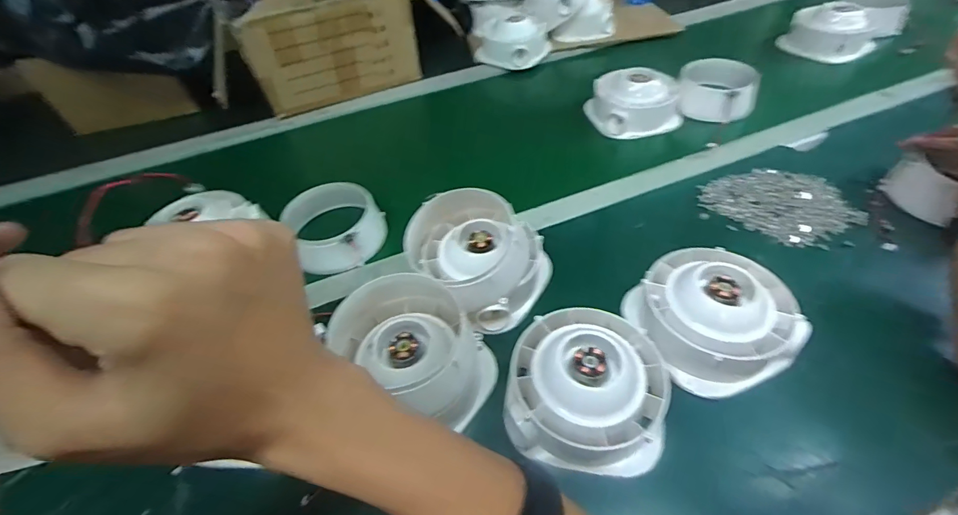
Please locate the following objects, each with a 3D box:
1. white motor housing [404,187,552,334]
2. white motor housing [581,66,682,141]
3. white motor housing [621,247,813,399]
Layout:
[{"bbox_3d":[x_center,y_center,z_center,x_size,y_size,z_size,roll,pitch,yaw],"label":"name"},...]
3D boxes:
[{"bbox_3d":[-0.002,-0.007,0.460,0.128,0.098,0.145,-37,56,-24],"label":"white motor housing"},{"bbox_3d":[0.262,-0.263,0.702,0.132,0.082,0.117,-9,49,-3],"label":"white motor housing"},{"bbox_3d":[0.222,0.054,0.406,0.137,0.064,0.134,-21,51,-13],"label":"white motor housing"}]

